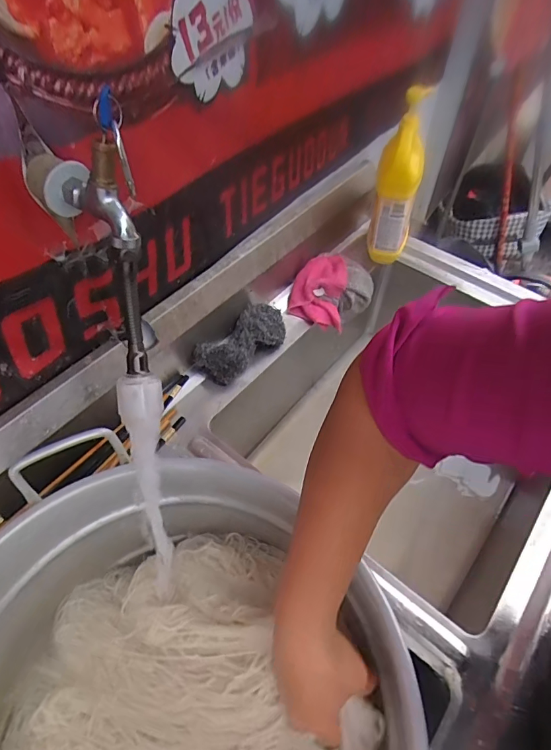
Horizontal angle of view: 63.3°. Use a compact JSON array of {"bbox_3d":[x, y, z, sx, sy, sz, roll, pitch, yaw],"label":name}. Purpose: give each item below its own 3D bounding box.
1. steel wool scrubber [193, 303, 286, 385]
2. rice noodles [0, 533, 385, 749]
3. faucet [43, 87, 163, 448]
[{"bbox_3d":[-0.046,-0.054,0.688,0.071,0.063,0.153,30,60,21],"label":"steel wool scrubber"},{"bbox_3d":[-0.082,0.333,0.442,0.368,0.102,0.335,-1,54,1],"label":"rice noodles"},{"bbox_3d":[-0.147,-0.067,0.388,0.081,0.298,0.052,-1,20,1],"label":"faucet"}]

